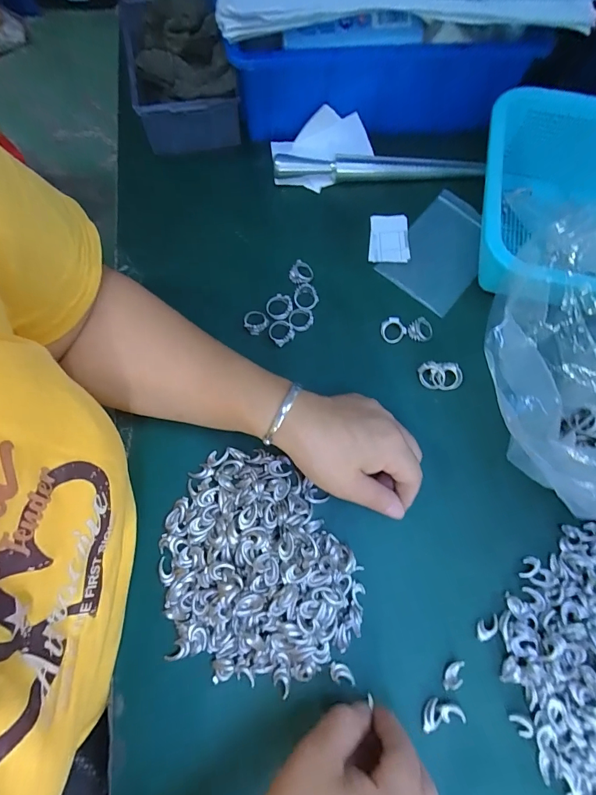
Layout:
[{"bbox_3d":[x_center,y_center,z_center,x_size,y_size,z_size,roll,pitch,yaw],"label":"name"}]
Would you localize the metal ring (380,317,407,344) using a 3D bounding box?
[{"bbox_3d":[0.085,-0.061,0.343,0.021,0.005,0.022,-33,103,12],"label":"metal ring"}]

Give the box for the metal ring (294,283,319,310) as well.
[{"bbox_3d":[0.007,-0.093,0.352,0.022,0.006,0.026,-4,74,-4],"label":"metal ring"}]

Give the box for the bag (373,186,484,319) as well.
[{"bbox_3d":[0.144,-0.145,0.376,0.080,0.008,0.124,39,76,8],"label":"bag"}]

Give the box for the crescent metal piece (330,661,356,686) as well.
[{"bbox_3d":[0.032,0.198,0.272,0.017,0.004,0.013,0,75,4],"label":"crescent metal piece"}]

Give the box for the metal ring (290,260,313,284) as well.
[{"bbox_3d":[0.003,-0.116,0.356,0.020,0.008,0.023,32,75,7],"label":"metal ring"}]

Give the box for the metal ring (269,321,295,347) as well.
[{"bbox_3d":[-0.015,-0.059,0.339,0.021,0.007,0.023,1,74,-2],"label":"metal ring"}]

